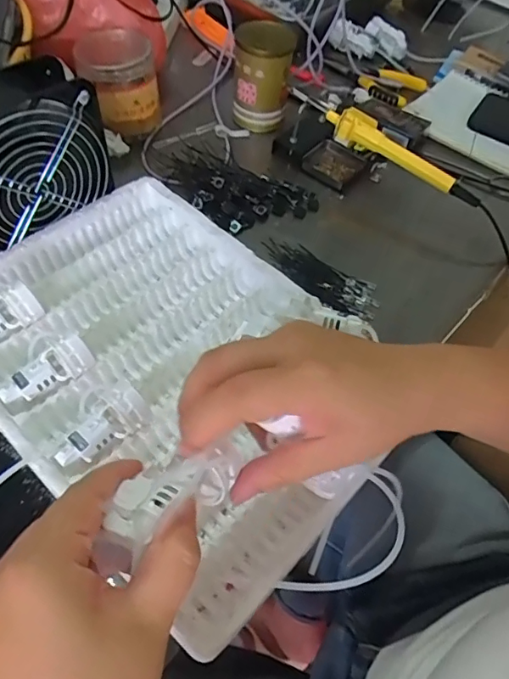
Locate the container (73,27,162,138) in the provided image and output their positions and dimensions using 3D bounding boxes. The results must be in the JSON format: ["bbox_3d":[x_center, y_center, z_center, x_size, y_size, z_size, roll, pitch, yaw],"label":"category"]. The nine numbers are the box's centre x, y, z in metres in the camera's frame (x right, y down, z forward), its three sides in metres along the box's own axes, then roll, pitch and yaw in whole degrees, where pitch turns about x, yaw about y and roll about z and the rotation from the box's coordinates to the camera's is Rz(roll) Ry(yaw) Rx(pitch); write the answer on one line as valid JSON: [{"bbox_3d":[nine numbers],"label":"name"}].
[{"bbox_3d":[-0.148,-0.281,0.562,0.081,0.086,0.063,-10,57,-11],"label":"container"}]

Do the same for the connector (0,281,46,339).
[{"bbox_3d":[-0.201,-0.019,0.393,0.066,0.026,0.025,-31,64,-23],"label":"connector"}]

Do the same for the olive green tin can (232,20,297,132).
[{"bbox_3d":[0.010,-0.316,0.600,0.067,0.103,0.077,8,56,1],"label":"olive green tin can"}]

